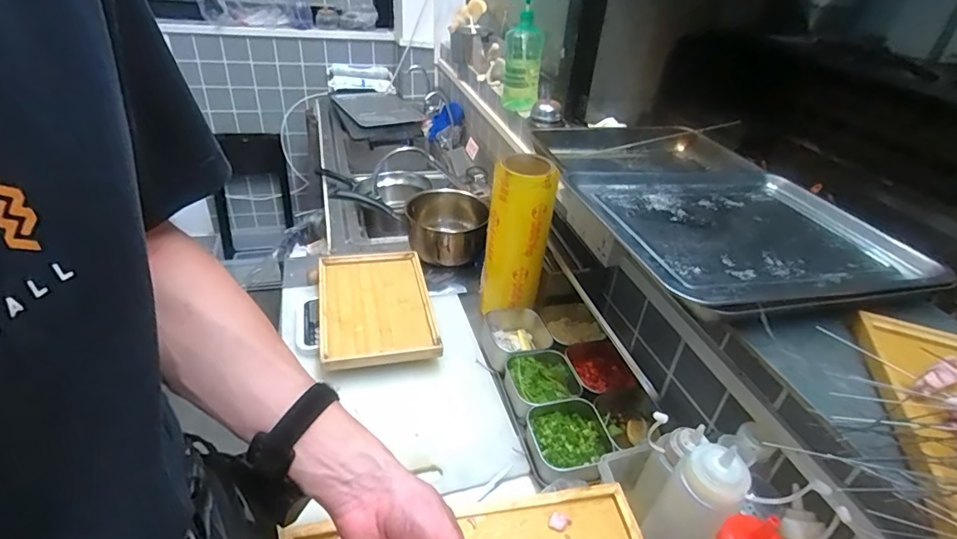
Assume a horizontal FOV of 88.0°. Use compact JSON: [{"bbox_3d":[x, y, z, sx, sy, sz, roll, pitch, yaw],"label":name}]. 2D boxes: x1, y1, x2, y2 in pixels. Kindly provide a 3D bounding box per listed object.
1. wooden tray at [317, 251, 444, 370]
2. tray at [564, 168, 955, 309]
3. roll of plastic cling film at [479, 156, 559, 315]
[{"bbox_3d":[-0.185,0.063,0.887,0.190,0.037,0.277,-6,35,-16],"label":"wooden tray"},{"bbox_3d":[0.356,-0.062,0.704,0.371,0.039,0.340,-7,36,-18],"label":"tray"},{"bbox_3d":[0.067,-0.064,0.882,0.105,0.275,0.116,5,34,0],"label":"roll of plastic cling film"}]

